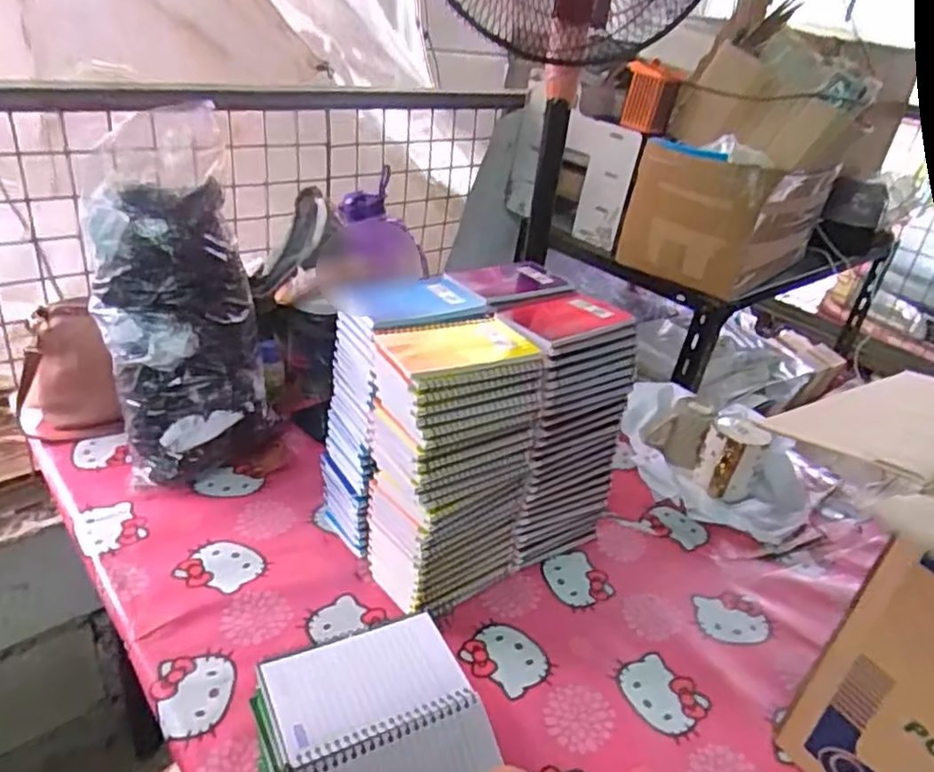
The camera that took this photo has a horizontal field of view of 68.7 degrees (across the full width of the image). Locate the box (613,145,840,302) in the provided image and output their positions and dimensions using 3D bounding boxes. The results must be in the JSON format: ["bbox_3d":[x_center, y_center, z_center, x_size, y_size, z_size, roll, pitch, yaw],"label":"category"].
[{"bbox_3d":[0.466,-0.315,1.222,0.239,0.202,0.344,30,37,33],"label":"box"}]

